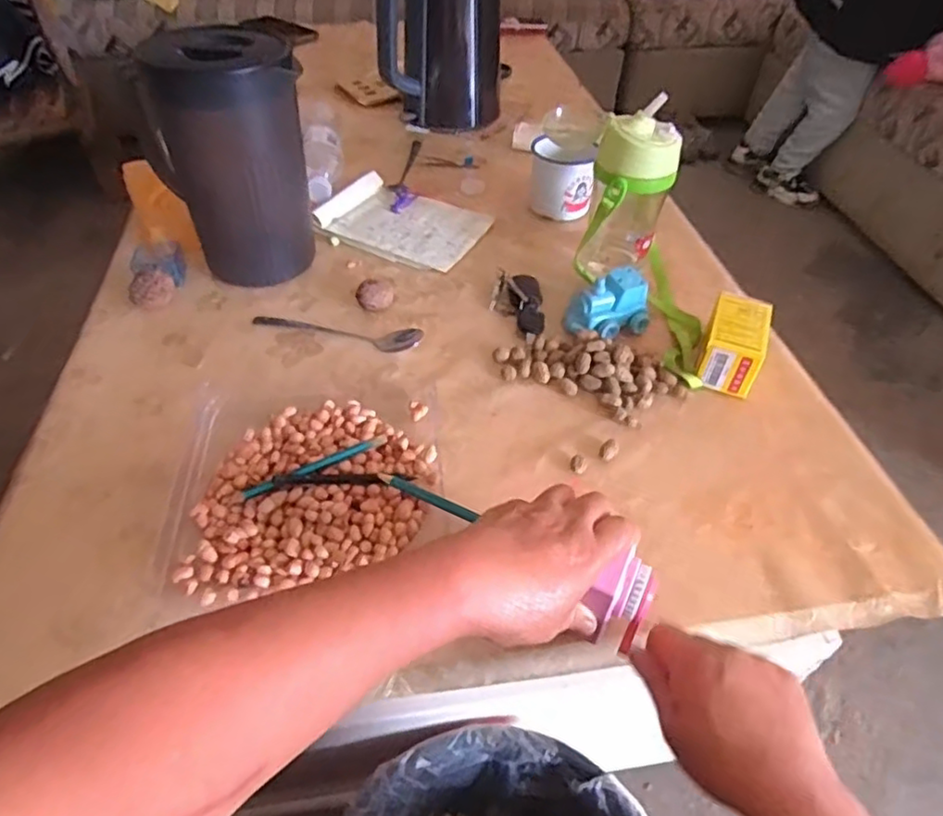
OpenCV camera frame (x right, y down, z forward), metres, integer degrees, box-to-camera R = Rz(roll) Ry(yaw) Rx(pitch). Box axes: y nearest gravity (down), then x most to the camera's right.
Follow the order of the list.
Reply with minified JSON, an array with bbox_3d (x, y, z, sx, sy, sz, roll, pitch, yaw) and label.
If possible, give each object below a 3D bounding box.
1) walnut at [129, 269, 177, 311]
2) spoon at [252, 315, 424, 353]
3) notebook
[{"bbox_3d":[-0.323,-0.119,0.637,0.042,0.032,0.032,-21,50,-22],"label":"walnut"},{"bbox_3d":[-0.131,-0.082,0.623,0.171,0.020,0.030,12,46,9],"label":"spoon"},{"bbox_3d":[-0.083,-0.228,0.772,0.185,0.023,0.135,20,48,16],"label":"notebook"}]

